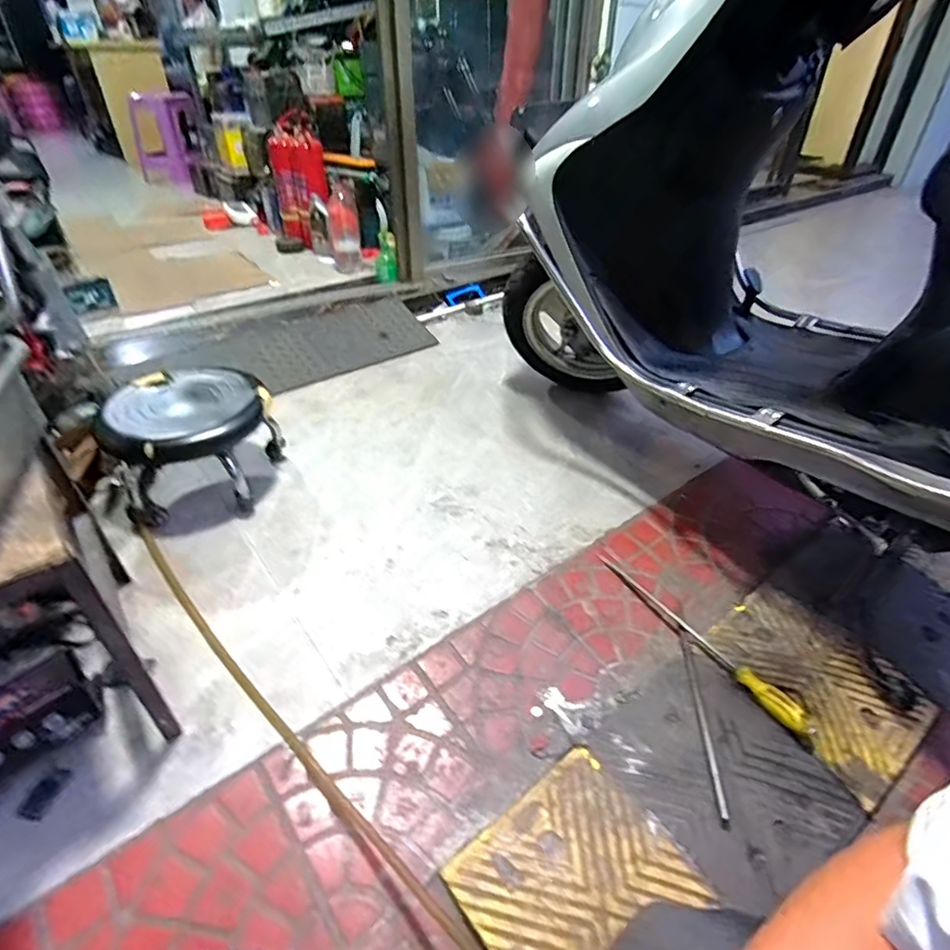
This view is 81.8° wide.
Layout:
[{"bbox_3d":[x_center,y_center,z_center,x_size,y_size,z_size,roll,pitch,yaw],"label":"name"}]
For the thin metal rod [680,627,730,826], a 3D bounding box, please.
[{"bbox_3d":[0.336,0.355,0.809,0.015,0.015,0.289,6,41,4],"label":"thin metal rod"}]

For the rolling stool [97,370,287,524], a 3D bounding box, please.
[{"bbox_3d":[-0.564,-0.073,1.139,0.290,0.202,0.274,1,40,-1],"label":"rolling stool"}]

